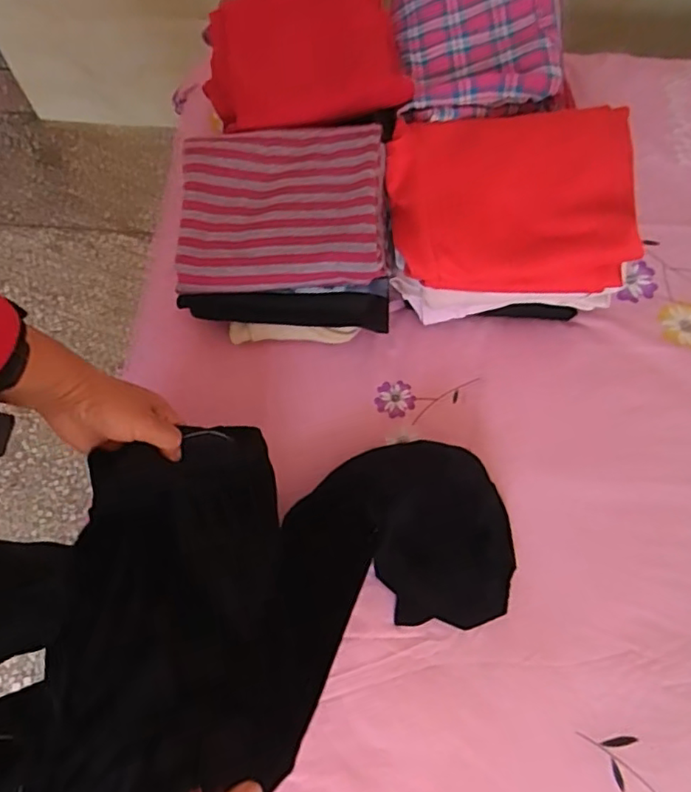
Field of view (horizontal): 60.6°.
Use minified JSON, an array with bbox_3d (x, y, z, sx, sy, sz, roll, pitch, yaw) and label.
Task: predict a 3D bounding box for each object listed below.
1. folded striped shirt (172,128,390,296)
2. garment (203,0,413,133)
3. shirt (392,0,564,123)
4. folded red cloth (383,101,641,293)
[{"bbox_3d":[-0.067,-0.198,0.616,0.214,0.056,0.172,-1,70,-1],"label":"folded striped shirt"},{"bbox_3d":[-0.048,-0.382,0.667,0.219,0.069,0.194,-4,70,-2],"label":"garment"},{"bbox_3d":[0.143,-0.435,0.671,0.191,0.053,0.241,-13,86,18],"label":"shirt"},{"bbox_3d":[0.170,-0.214,0.630,0.250,0.083,0.184,3,70,1],"label":"folded red cloth"}]

